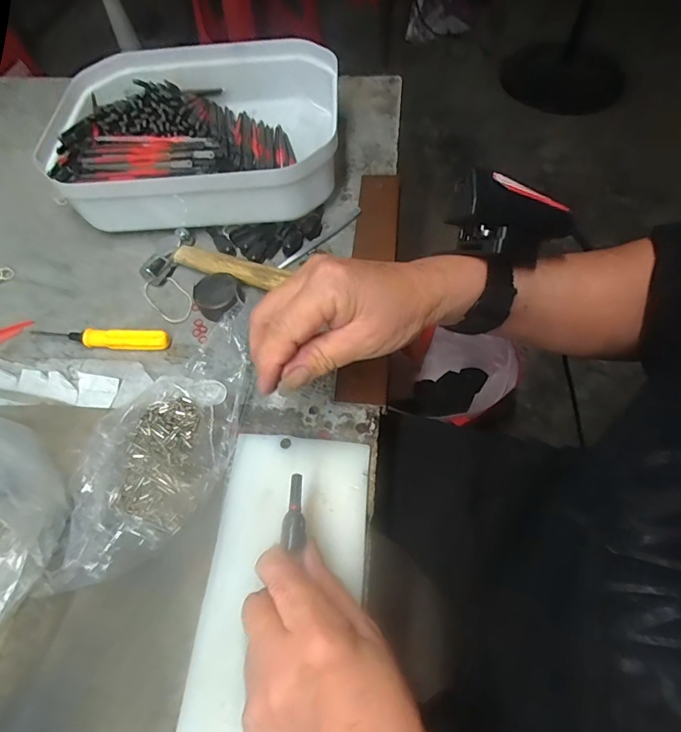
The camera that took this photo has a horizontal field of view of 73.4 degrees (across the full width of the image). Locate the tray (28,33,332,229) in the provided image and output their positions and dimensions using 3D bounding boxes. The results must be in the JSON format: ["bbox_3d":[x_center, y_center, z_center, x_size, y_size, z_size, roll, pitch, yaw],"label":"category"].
[{"bbox_3d":[-0.139,-0.227,0.458,0.261,0.078,0.216,-6,59,1],"label":"tray"}]

